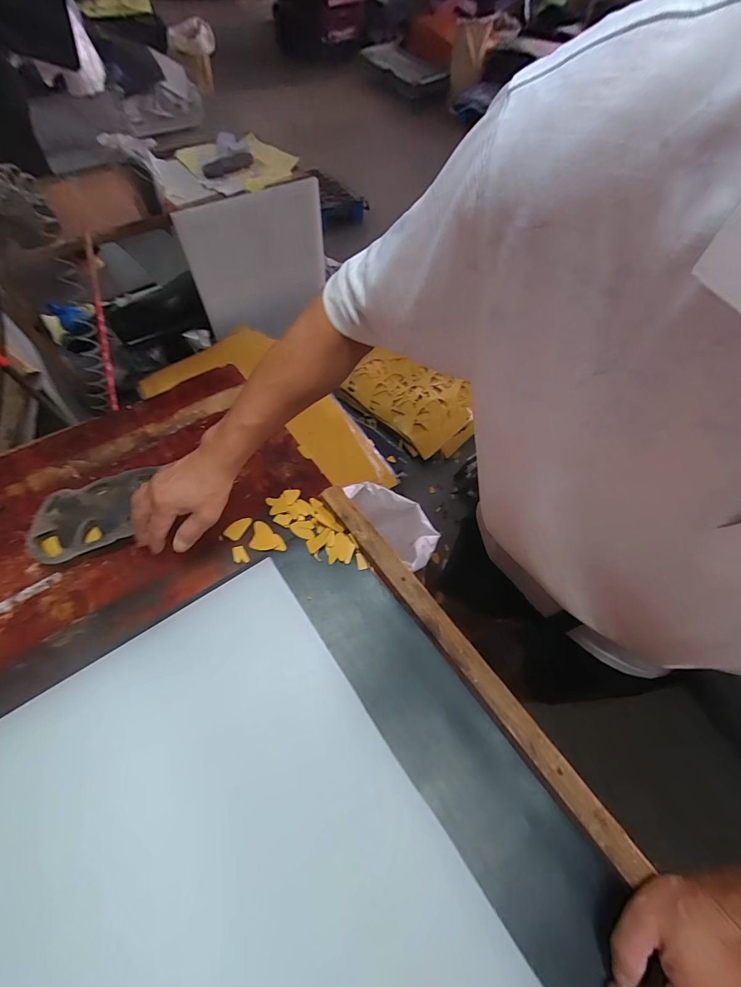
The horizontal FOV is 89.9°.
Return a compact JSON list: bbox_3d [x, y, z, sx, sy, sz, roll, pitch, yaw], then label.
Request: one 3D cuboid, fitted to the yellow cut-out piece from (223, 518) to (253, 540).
[{"bbox_3d":[-0.194,0.049,0.542,0.024,0.004,0.038,28,65,3],"label":"yellow cut-out piece"}]

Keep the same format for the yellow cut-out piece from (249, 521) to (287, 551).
[{"bbox_3d":[-0.146,0.062,0.539,0.051,0.004,0.042,3,62,-1],"label":"yellow cut-out piece"}]

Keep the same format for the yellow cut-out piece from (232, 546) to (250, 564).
[{"bbox_3d":[-0.182,0.085,0.520,0.021,0.005,0.025,-15,63,-11],"label":"yellow cut-out piece"}]

